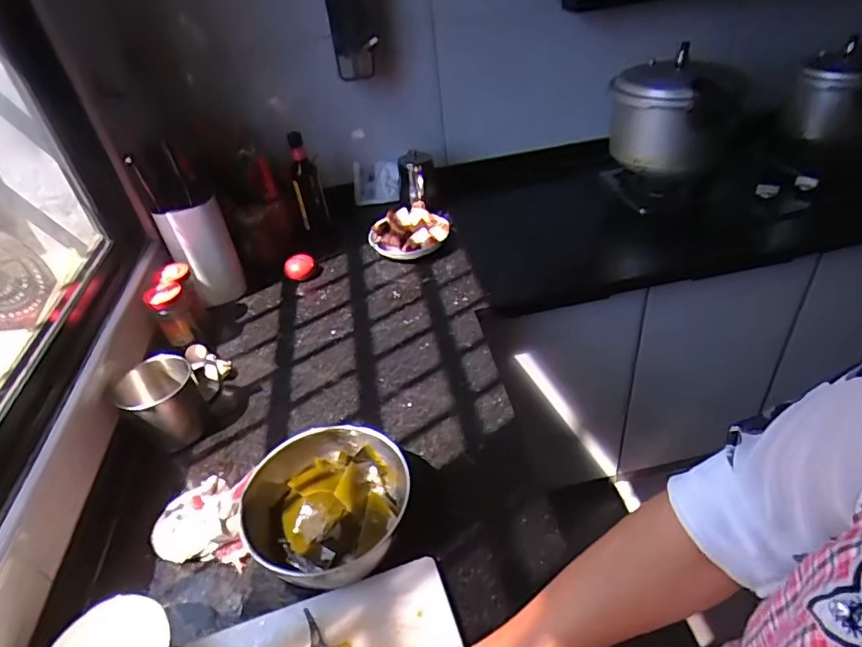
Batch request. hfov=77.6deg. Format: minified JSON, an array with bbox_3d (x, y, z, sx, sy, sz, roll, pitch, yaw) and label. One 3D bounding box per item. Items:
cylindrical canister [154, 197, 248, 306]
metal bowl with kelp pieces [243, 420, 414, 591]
[{"bbox_3d":[-0.470,-0.150,1.108,0.119,0.209,0.096,-21,40,-17],"label":"cylindrical canister"},{"bbox_3d":[-0.141,0.231,0.684,0.218,0.081,0.198,11,41,22],"label":"metal bowl with kelp pieces"}]

